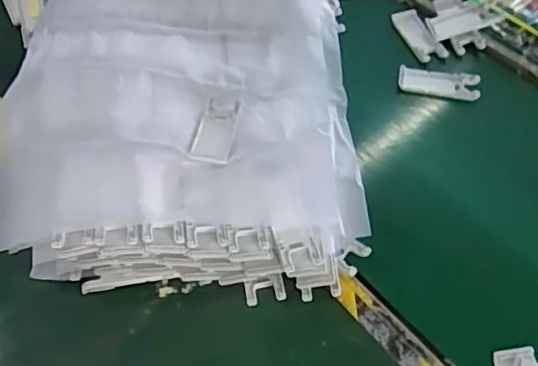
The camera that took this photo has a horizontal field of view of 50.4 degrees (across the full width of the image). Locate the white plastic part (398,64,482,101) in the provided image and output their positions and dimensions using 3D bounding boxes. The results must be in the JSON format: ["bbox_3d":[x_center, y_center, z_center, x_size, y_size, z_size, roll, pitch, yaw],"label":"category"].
[{"bbox_3d":[0.229,-0.137,0.768,0.106,0.012,0.037,7,53,6],"label":"white plastic part"}]

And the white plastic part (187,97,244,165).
[{"bbox_3d":[-0.056,-0.059,0.608,0.041,0.008,0.098,6,53,5],"label":"white plastic part"}]

